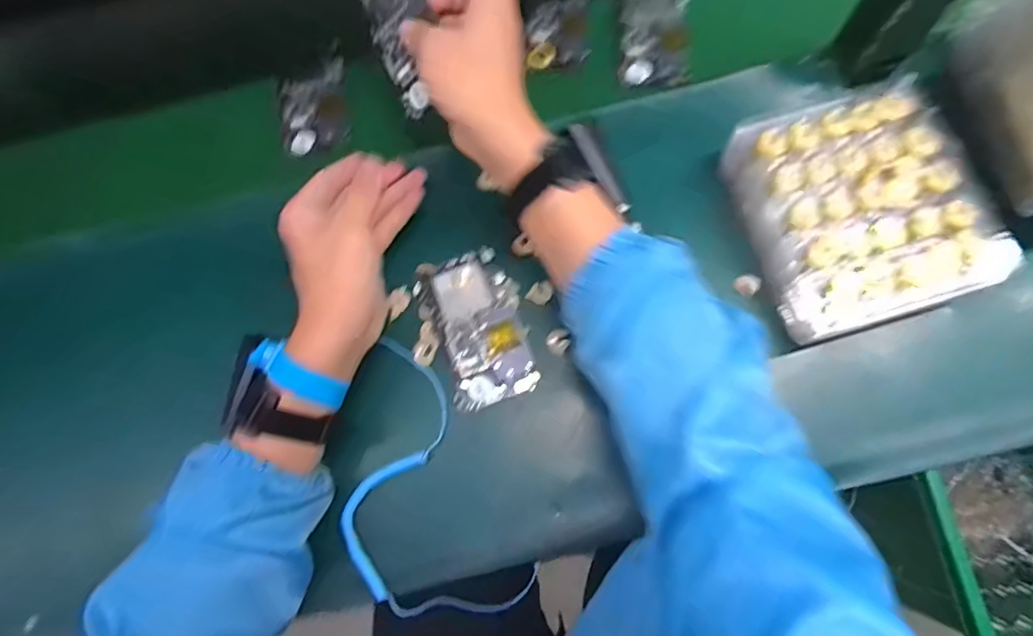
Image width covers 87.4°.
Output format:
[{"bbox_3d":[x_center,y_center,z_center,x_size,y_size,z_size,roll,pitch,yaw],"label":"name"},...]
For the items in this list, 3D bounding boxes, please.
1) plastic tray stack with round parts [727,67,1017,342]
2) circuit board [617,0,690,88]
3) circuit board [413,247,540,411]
[{"bbox_3d":[0.260,-0.084,0.418,0.147,0.063,0.175,-15,74,-5],"label":"plastic tray stack with round parts"},{"bbox_3d":[0.133,-0.277,0.513,0.063,0.020,0.126,4,73,0],"label":"circuit board"},{"bbox_3d":[-0.030,0.009,0.444,0.073,0.014,0.123,-20,74,-7],"label":"circuit board"}]

